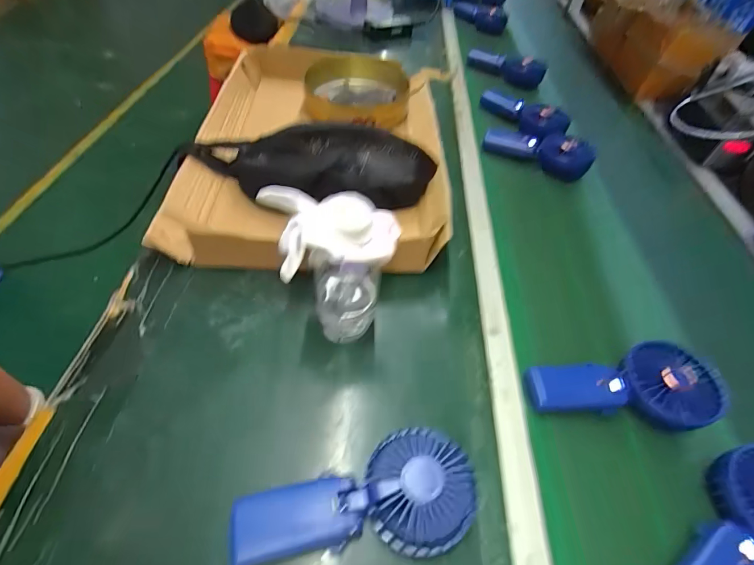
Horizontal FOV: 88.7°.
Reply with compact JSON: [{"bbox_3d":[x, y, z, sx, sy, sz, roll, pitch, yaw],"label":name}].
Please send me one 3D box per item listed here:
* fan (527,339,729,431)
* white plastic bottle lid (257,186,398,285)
[{"bbox_3d":[0.248,0.110,0.381,0.176,0.043,0.088,-3,50,-8],"label":"fan"},{"bbox_3d":[-0.047,-0.037,0.350,0.131,0.081,0.063,21,51,9],"label":"white plastic bottle lid"}]

